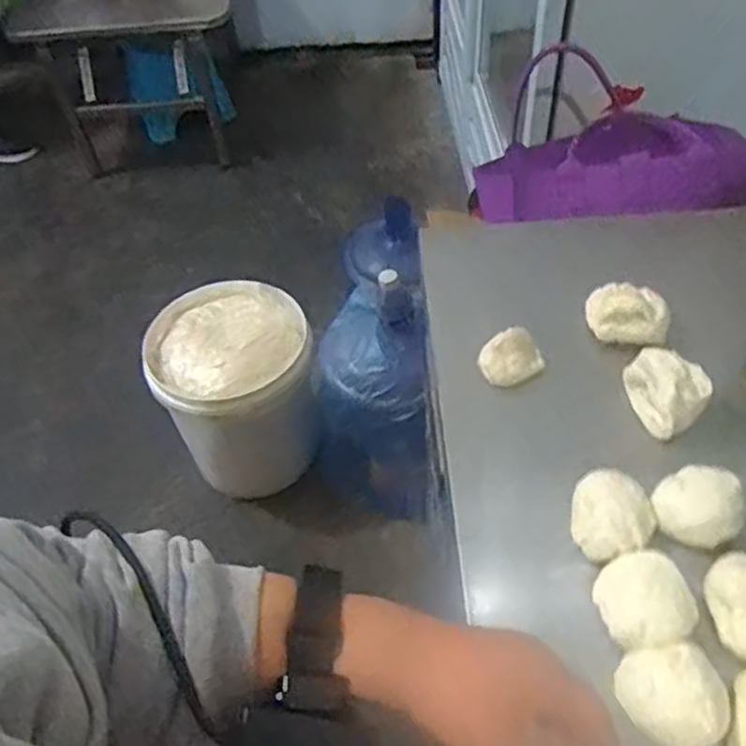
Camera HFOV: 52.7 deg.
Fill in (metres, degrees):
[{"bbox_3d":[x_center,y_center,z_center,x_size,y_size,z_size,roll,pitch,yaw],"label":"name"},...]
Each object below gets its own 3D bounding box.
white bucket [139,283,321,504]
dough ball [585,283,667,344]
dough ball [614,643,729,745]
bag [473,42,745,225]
[{"bbox_3d":[-0.271,0.033,1.526,0.301,0.322,0.304,-2,51,2],"label":"white bucket"},{"bbox_3d":[0.250,-0.059,0.739,0.075,0.036,0.052,10,52,12],"label":"dough ball"},{"bbox_3d":[0.203,0.218,0.510,0.057,0.035,0.069,-19,52,-12],"label":"dough ball"},{"bbox_3d":[0.302,-0.306,1.002,0.320,0.102,0.291,-3,51,1],"label":"bag"}]

